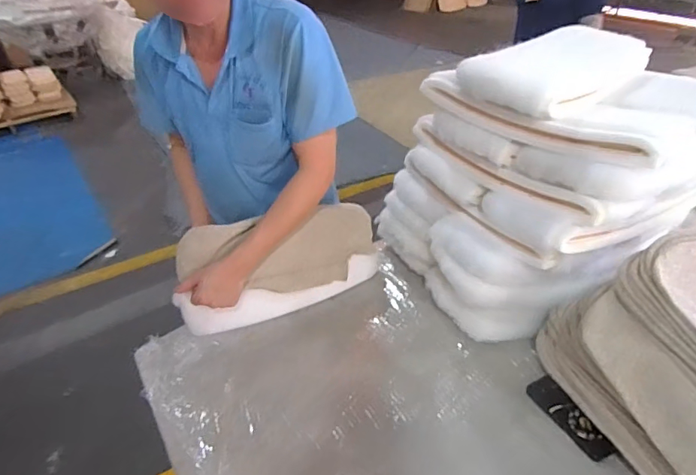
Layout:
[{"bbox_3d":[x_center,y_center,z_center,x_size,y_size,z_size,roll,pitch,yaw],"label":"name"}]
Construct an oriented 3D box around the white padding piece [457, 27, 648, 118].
[{"bbox_3d":[0.426,-0.337,0.931,0.427,0.091,0.190,-27,43,-31],"label":"white padding piece"}]

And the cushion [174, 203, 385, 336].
[{"bbox_3d":[-0.135,0.064,1.056,0.473,0.232,0.083,-13,37,-15],"label":"cushion"}]

